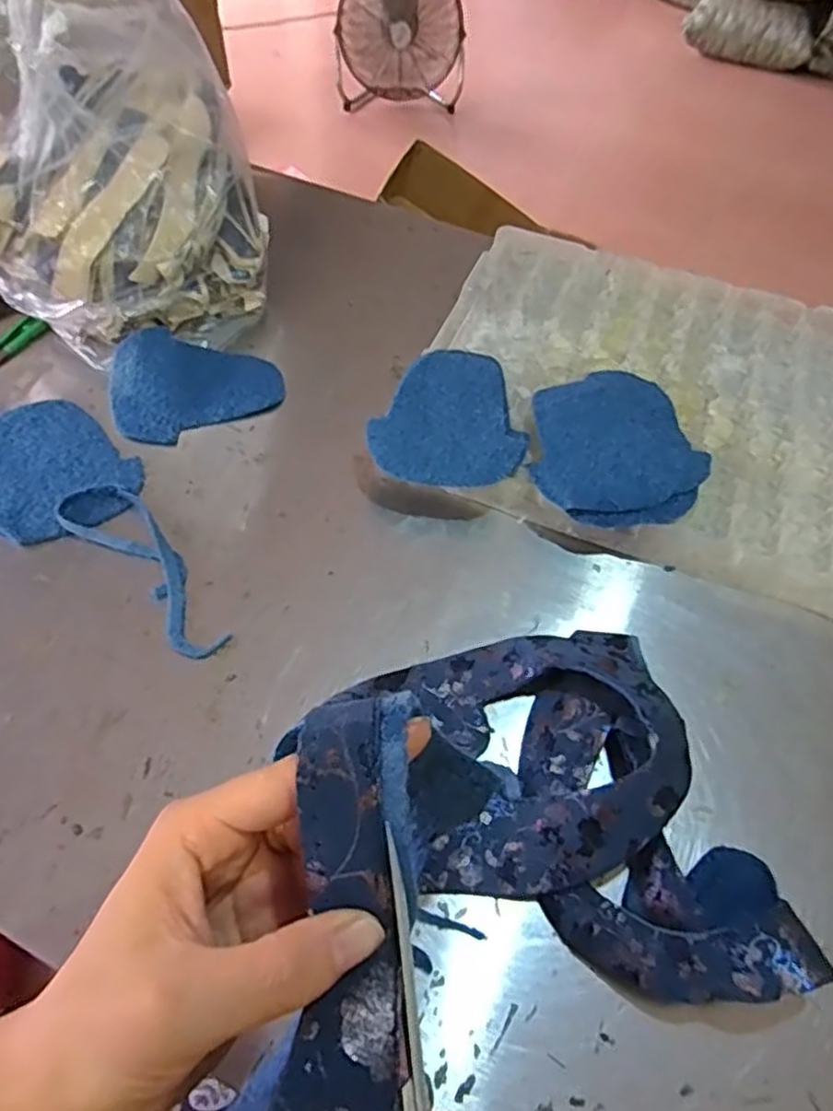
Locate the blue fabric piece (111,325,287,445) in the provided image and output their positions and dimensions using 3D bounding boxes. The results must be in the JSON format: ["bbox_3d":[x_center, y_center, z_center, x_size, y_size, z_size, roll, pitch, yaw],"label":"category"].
[{"bbox_3d":[-0.205,-0.167,0.635,0.149,0.018,0.119,-15,59,-12],"label":"blue fabric piece"}]

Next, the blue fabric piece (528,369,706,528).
[{"bbox_3d":[0.166,-0.097,0.584,0.144,0.012,0.167,-5,53,-9],"label":"blue fabric piece"}]

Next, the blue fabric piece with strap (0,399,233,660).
[{"bbox_3d":[-0.255,-0.026,0.546,0.307,0.011,0.117,40,63,21],"label":"blue fabric piece with strap"}]

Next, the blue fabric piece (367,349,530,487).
[{"bbox_3d":[0.039,-0.119,0.589,0.121,0.012,0.159,22,55,11],"label":"blue fabric piece"}]

